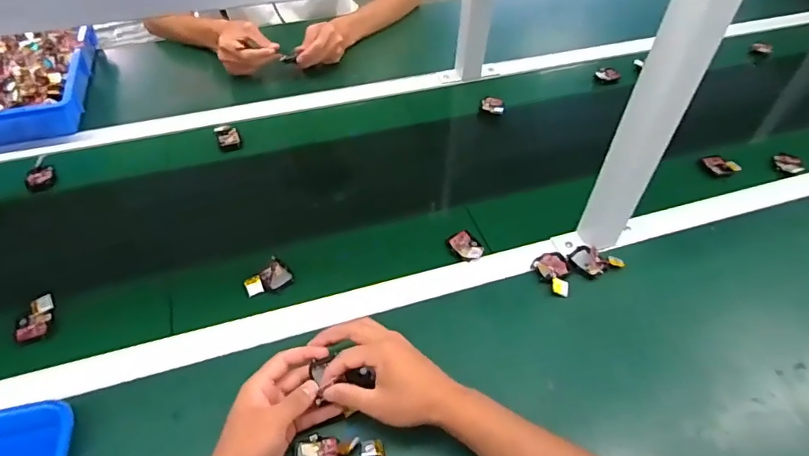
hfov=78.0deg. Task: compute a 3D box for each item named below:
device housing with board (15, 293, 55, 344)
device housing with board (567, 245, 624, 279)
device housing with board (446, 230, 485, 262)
[{"bbox_3d":[-0.435,0.107,0.583,0.035,0.019,0.057,-8,49,-7],"label":"device housing with board"},{"bbox_3d":[0.251,0.039,0.658,0.059,0.010,0.048,-17,51,-15],"label":"device housing with board"},{"bbox_3d":[0.084,0.024,0.677,0.036,0.020,0.054,-22,52,-19],"label":"device housing with board"}]

